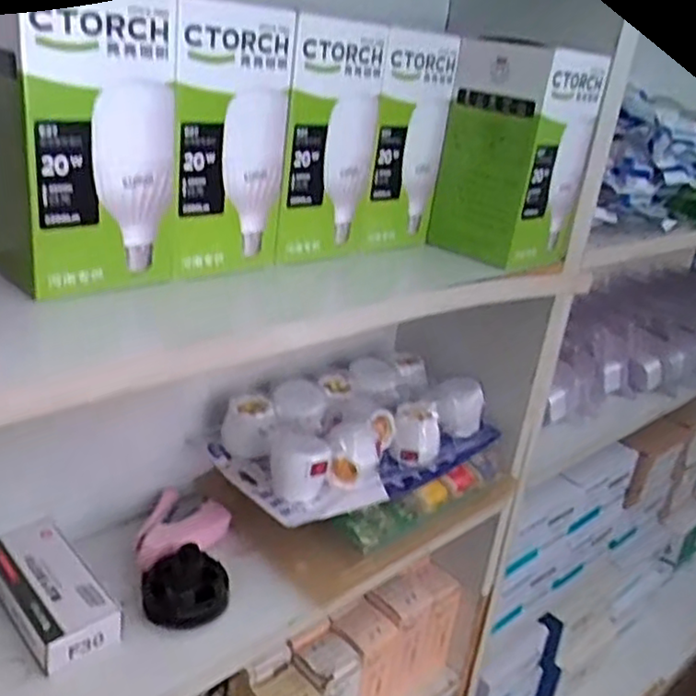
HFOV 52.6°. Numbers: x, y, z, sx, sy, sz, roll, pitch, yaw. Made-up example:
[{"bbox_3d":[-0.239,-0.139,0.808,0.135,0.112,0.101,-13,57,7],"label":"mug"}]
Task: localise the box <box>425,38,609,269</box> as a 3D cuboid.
[{"bbox_3d":[0.146,-0.168,0.614,0.089,0.169,0.092,-14,30,-40],"label":"box"}]

